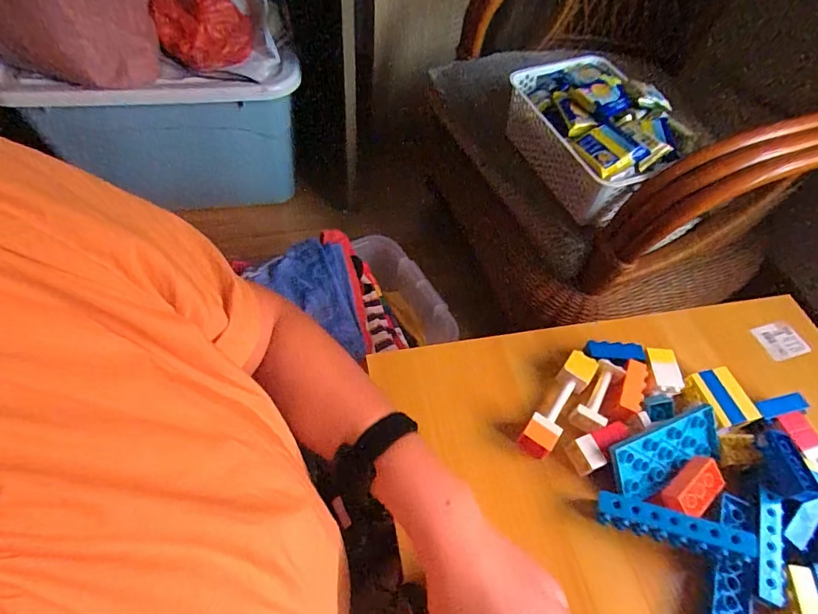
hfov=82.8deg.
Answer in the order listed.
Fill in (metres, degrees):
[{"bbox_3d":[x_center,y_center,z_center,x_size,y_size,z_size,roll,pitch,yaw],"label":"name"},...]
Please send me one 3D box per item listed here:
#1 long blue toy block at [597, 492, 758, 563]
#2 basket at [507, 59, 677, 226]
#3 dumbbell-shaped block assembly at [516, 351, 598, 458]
[{"bbox_3d":[0.240,0.200,0.423,0.126,0.020,0.026,10,55,18],"label":"long blue toy block"},{"bbox_3d":[0.317,-0.302,0.817,0.189,0.141,0.305,-18,59,-17],"label":"basket"},{"bbox_3d":[0.163,0.105,0.505,0.033,0.031,0.133,33,59,16],"label":"dumbbell-shaped block assembly"}]

